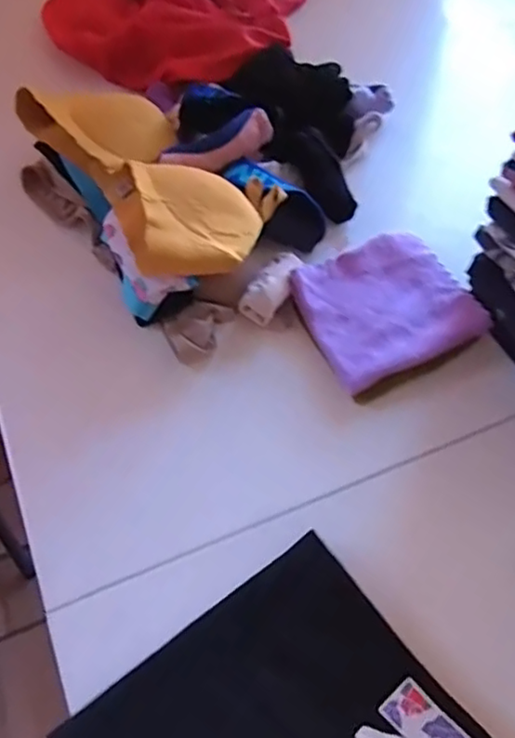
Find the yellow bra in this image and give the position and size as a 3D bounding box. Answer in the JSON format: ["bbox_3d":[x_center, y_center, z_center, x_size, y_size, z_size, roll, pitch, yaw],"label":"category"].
[{"bbox_3d":[-0.114,-0.198,0.628,0.124,0.087,0.289,-32,66,-16],"label":"yellow bra"}]

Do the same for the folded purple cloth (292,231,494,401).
[{"bbox_3d":[0.125,-0.060,0.628,0.155,0.034,0.140,-26,64,-13],"label":"folded purple cloth"}]

